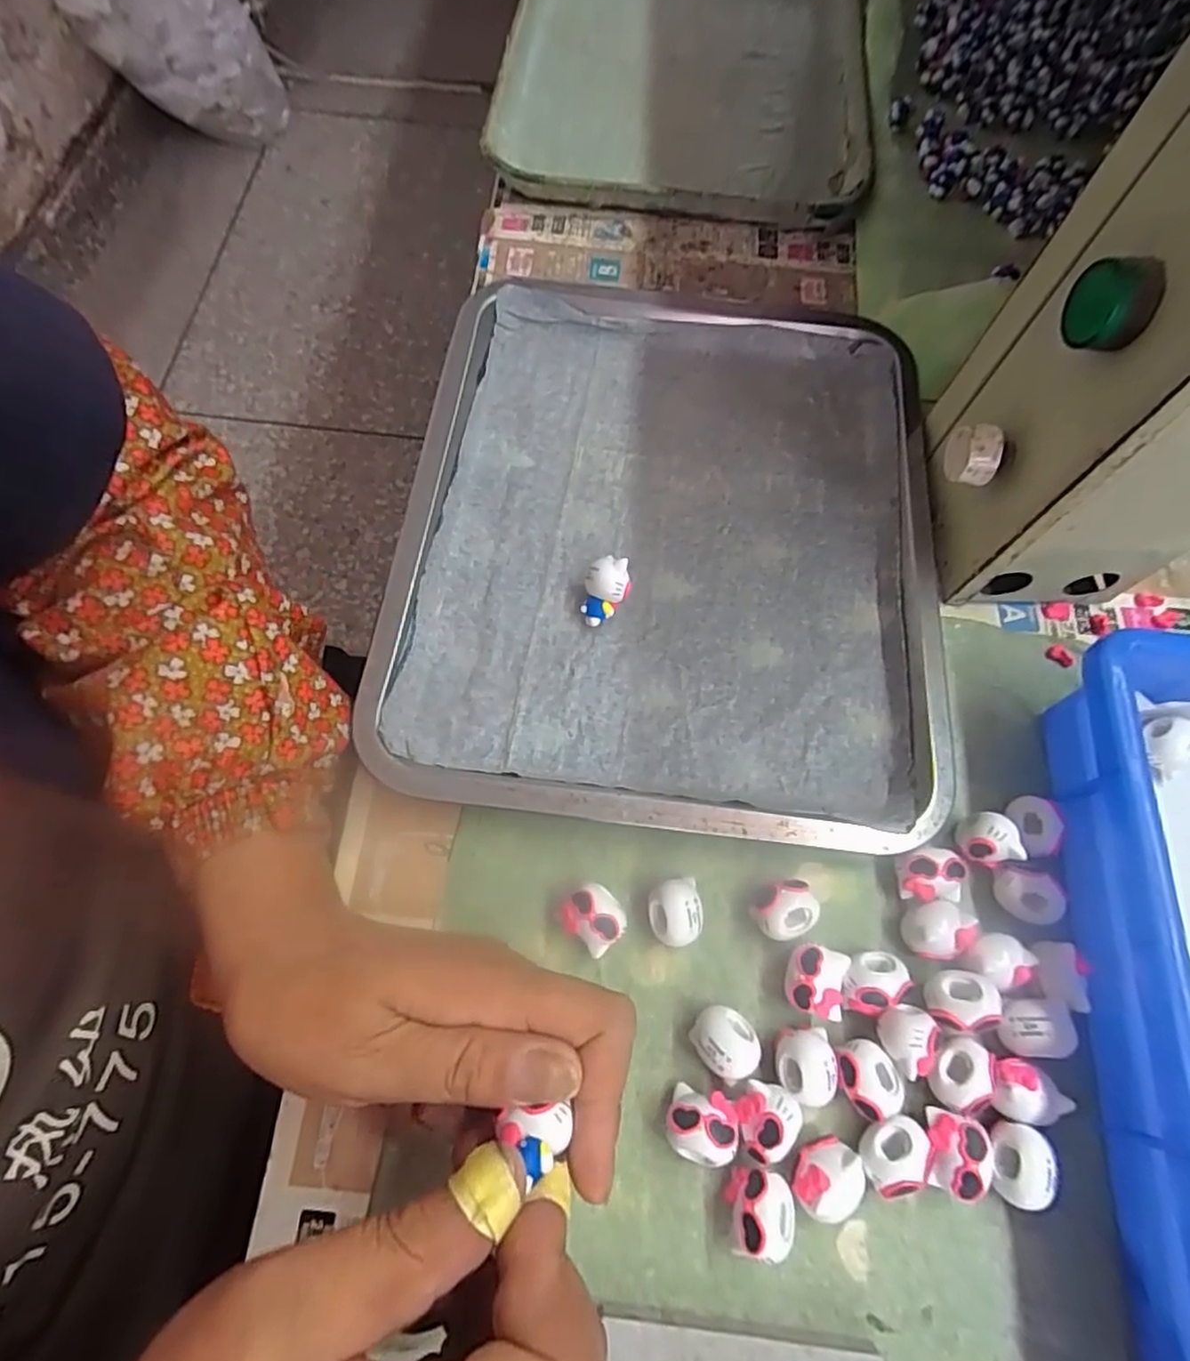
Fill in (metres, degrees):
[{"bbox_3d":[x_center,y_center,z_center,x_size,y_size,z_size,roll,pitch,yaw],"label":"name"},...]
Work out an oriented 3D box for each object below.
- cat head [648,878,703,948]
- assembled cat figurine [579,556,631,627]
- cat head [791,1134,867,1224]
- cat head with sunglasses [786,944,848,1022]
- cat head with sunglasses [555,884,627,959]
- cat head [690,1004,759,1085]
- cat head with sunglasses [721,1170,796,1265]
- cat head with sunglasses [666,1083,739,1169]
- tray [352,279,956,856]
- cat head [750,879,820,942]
[{"bbox_3d":[0.032,0.096,0.272,0.021,0.022,0.025,0,68,-1],"label":"cat head"},{"bbox_3d":[0.005,-0.042,0.320,0.021,0.027,0.024,11,68,4],"label":"assembled cat figurine"},{"bbox_3d":[0.083,0.179,0.238,0.025,0.019,0.022,-20,69,-8],"label":"cat head"},{"bbox_3d":[0.086,0.119,0.262,0.022,0.020,0.024,13,68,5],"label":"cat head with sunglasses"},{"bbox_3d":[-0.001,0.097,0.272,0.022,0.021,0.024,-41,74,-15],"label":"cat head with sunglasses"},{"bbox_3d":[0.050,0.139,0.255,0.023,0.021,0.024,0,68,-1],"label":"cat head"},{"bbox_3d":[0.058,0.187,0.234,0.022,0.023,0.024,5,68,1],"label":"cat head with sunglasses"},{"bbox_3d":[0.039,0.164,0.244,0.025,0.021,0.023,0,68,-1],"label":"cat head with sunglasses"},{"bbox_3d":[0.040,-0.075,0.338,0.257,0.026,0.297,6,68,2],"label":"tray"},{"bbox_3d":[0.077,0.095,0.272,0.025,0.021,0.022,-15,69,-6],"label":"cat head"}]

